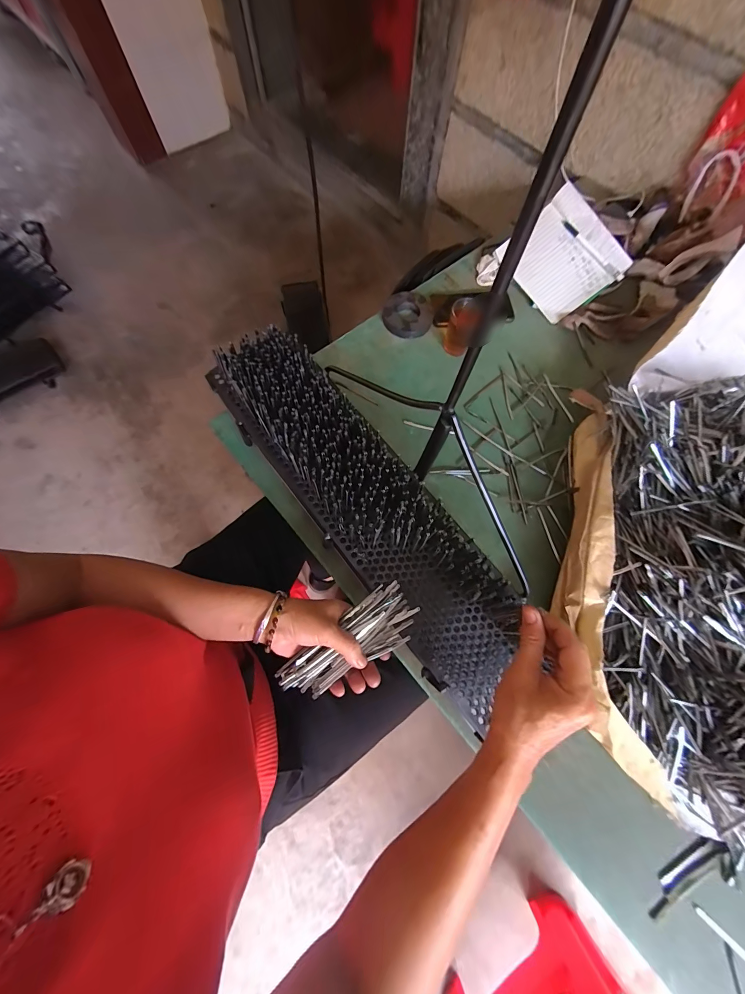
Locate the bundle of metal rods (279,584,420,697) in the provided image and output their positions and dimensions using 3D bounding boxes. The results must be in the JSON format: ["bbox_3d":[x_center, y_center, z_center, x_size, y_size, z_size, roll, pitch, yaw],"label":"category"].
[{"bbox_3d":[-0.024,0.163,0.365,0.161,0.022,0.064,-28,75,-19],"label":"bundle of metal rods"}]

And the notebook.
[{"bbox_3d":[0.372,-0.470,0.644,0.165,0.015,0.198,-35,88,13],"label":"notebook"}]

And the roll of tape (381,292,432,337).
[{"bbox_3d":[0.067,-0.350,0.633,0.093,0.027,0.086,1,72,-2],"label":"roll of tape"}]

